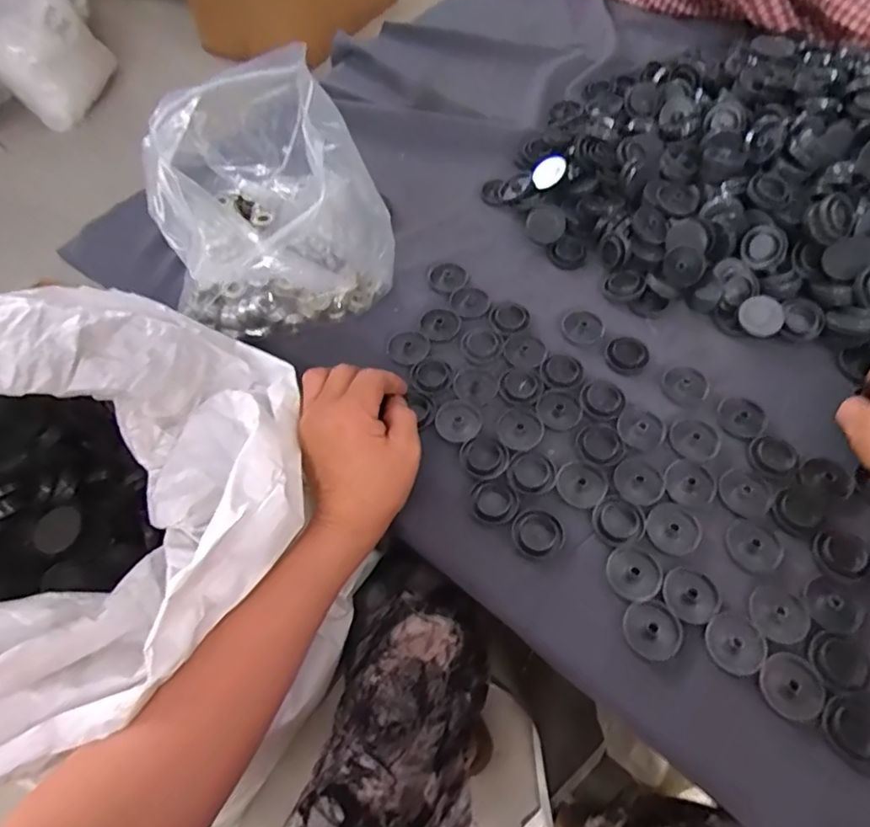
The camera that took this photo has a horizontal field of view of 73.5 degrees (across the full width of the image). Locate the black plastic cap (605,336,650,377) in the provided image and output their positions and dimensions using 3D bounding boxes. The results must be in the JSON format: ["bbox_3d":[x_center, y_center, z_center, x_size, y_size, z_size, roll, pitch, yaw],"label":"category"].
[{"bbox_3d":[0.150,-0.046,0.454,0.031,0.004,0.036,28,65,19],"label":"black plastic cap"}]

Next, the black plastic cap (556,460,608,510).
[{"bbox_3d":[0.100,0.048,0.397,0.033,0.004,0.033,-2,59,3],"label":"black plastic cap"}]

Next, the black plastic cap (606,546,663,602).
[{"bbox_3d":[0.126,0.100,0.366,0.032,0.004,0.033,-2,59,3],"label":"black plastic cap"}]

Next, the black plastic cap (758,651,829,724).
[{"bbox_3d":[0.204,0.155,0.330,0.034,0.004,0.035,-2,59,3],"label":"black plastic cap"}]

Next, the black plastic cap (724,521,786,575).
[{"bbox_3d":[0.204,0.085,0.372,0.033,0.004,0.033,-2,59,3],"label":"black plastic cap"}]

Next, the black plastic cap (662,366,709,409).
[{"bbox_3d":[0.188,-0.021,0.438,0.031,0.004,0.035,28,65,19],"label":"black plastic cap"}]

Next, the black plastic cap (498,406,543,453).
[{"bbox_3d":[0.062,0.010,0.423,0.031,0.004,0.036,6,60,8],"label":"black plastic cap"}]

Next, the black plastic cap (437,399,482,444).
[{"bbox_3d":[0.017,0.005,0.426,0.032,0.004,0.036,9,60,9],"label":"black plastic cap"}]

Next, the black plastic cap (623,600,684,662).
[{"bbox_3d":[0.131,0.130,0.350,0.034,0.005,0.031,-2,59,3],"label":"black plastic cap"}]

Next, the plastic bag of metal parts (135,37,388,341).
[{"bbox_3d":[-0.145,-0.177,0.473,0.163,0.132,0.199,-25,60,-10],"label":"plastic bag of metal parts"}]

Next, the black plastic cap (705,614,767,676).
[{"bbox_3d":[0.177,0.135,0.342,0.032,0.004,0.032,-2,59,3],"label":"black plastic cap"}]

